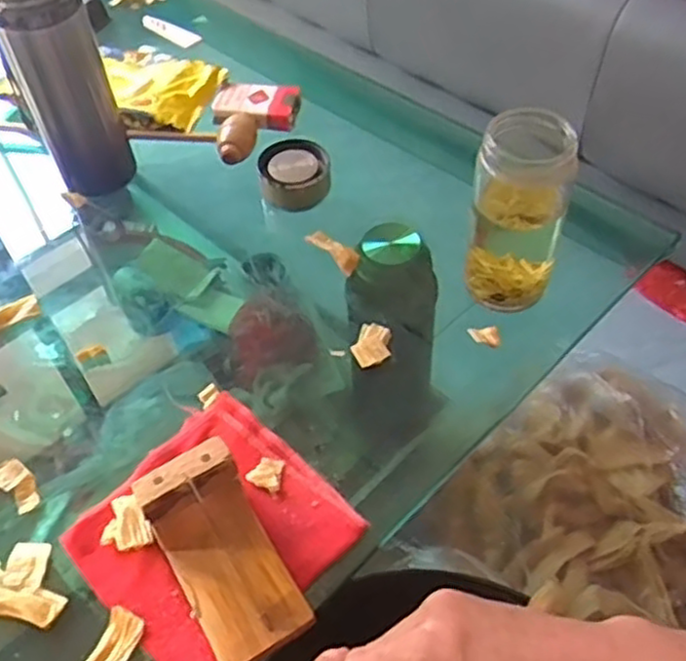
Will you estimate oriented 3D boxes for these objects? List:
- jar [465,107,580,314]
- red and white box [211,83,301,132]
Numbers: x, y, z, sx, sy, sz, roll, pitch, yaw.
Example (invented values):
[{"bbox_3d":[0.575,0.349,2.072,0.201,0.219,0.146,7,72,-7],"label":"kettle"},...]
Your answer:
[{"bbox_3d":[0.133,-0.087,0.551,0.062,0.151,0.065,-1,53,2],"label":"jar"},{"bbox_3d":[-0.091,-0.233,0.760,0.088,0.026,0.047,5,53,7],"label":"red and white box"}]

